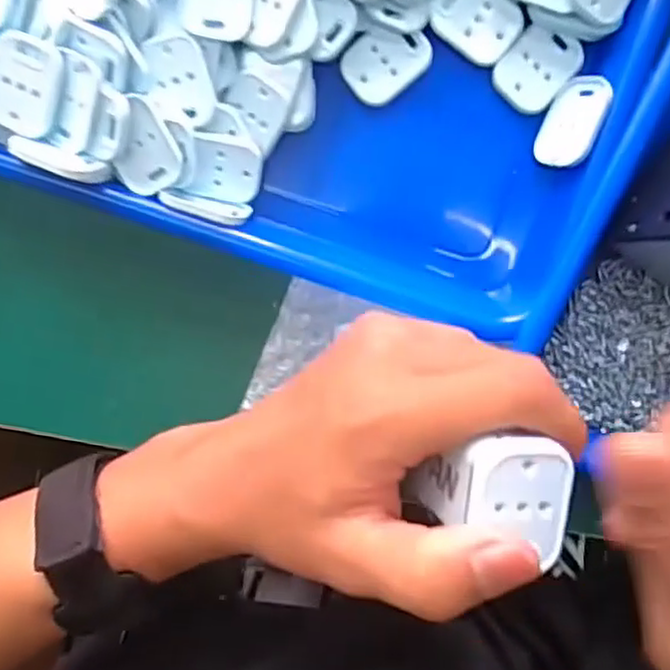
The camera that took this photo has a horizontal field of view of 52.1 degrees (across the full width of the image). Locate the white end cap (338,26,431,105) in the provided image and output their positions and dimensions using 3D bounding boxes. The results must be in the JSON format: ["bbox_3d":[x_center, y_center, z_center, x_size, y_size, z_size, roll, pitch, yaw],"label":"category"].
[{"bbox_3d":[0.023,-0.126,0.315,0.038,0.005,0.030,-40,93,5],"label":"white end cap"}]

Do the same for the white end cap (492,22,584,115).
[{"bbox_3d":[0.093,-0.122,0.312,0.029,0.004,0.038,42,96,-3],"label":"white end cap"}]

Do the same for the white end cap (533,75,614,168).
[{"bbox_3d":[0.107,-0.095,0.307,0.006,0.029,0.041,17,99,-38],"label":"white end cap"}]

